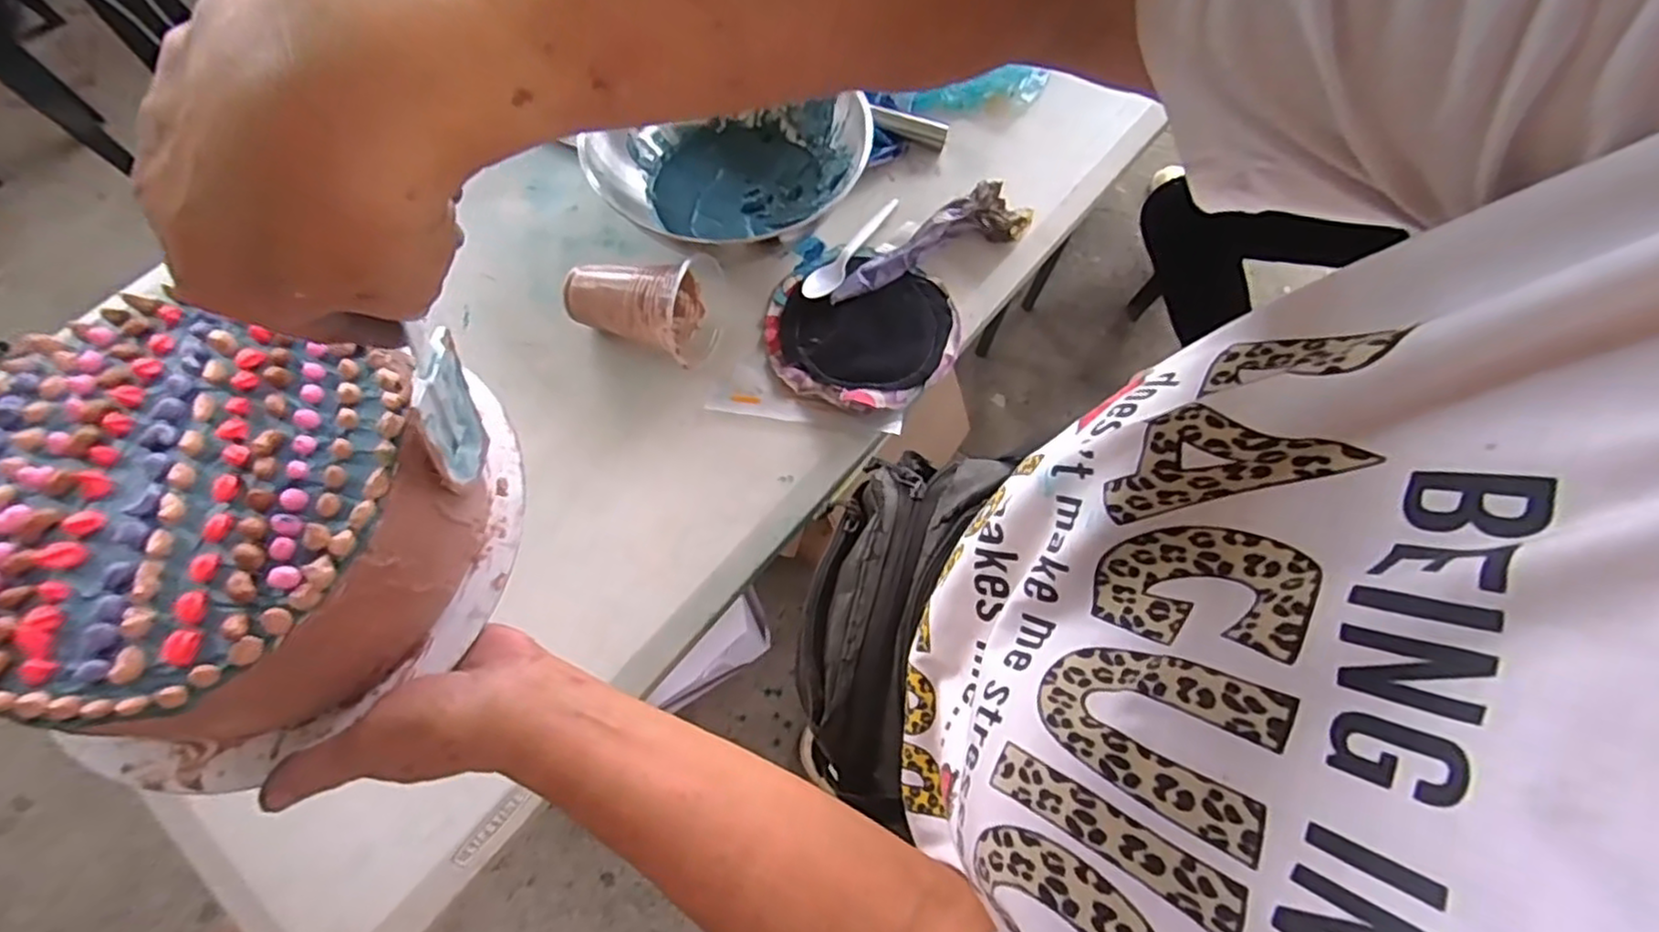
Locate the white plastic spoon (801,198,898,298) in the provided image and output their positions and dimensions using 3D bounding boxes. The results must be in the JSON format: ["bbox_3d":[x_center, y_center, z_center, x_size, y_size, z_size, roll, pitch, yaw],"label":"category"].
[{"bbox_3d":[0.017,-0.199,0.643,0.032,0.014,0.127,28,73,12],"label":"white plastic spoon"}]

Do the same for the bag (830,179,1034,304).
[{"bbox_3d":[0.086,-0.205,0.627,0.197,0.043,0.048,-23,71,-7],"label":"bag"}]

